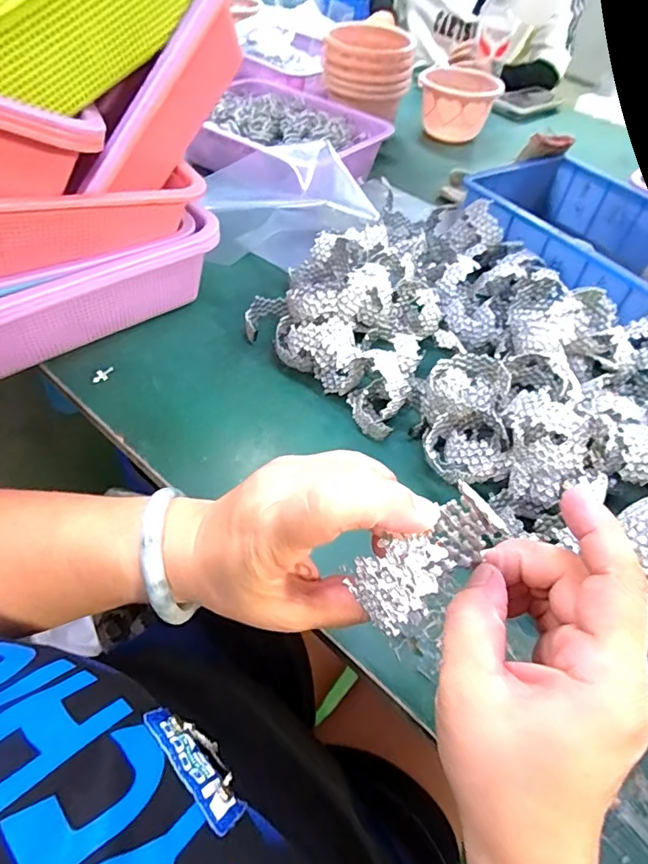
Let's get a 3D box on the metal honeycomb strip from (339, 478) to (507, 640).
[{"bbox_3d":[0.041,0.051,0.195,0.068,0.058,0.024,-31,60,-27],"label":"metal honeycomb strip"}]

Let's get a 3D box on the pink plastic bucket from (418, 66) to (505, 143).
[{"bbox_3d":[0.244,-0.607,0.905,0.145,0.090,0.125,18,51,9],"label":"pink plastic bucket"}]

